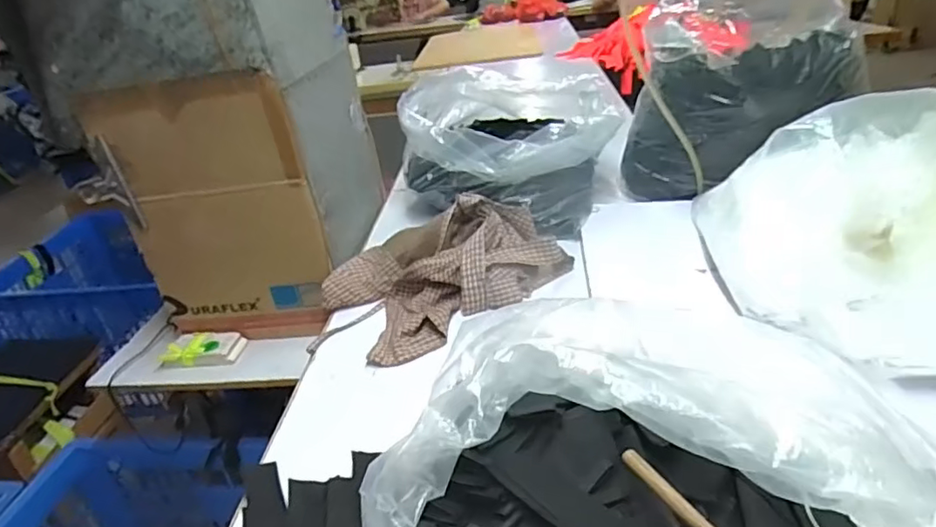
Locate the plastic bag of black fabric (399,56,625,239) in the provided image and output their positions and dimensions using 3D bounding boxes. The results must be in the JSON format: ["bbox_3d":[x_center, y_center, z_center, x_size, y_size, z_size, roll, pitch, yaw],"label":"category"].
[{"bbox_3d":[0.086,-0.246,1.153,0.383,0.211,0.340,11,34,31],"label":"plastic bag of black fabric"}]

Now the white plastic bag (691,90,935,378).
[{"bbox_3d":[0.525,-0.056,0.679,0.355,0.206,0.322,-16,30,-16],"label":"white plastic bag"}]

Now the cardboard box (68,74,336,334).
[{"bbox_3d":[-0.368,-0.071,0.889,0.290,0.396,0.077,-1,29,12],"label":"cardboard box"}]

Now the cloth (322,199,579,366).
[{"bbox_3d":[-0.042,-0.003,0.900,0.345,0.103,0.229,-24,33,-28],"label":"cloth"}]

